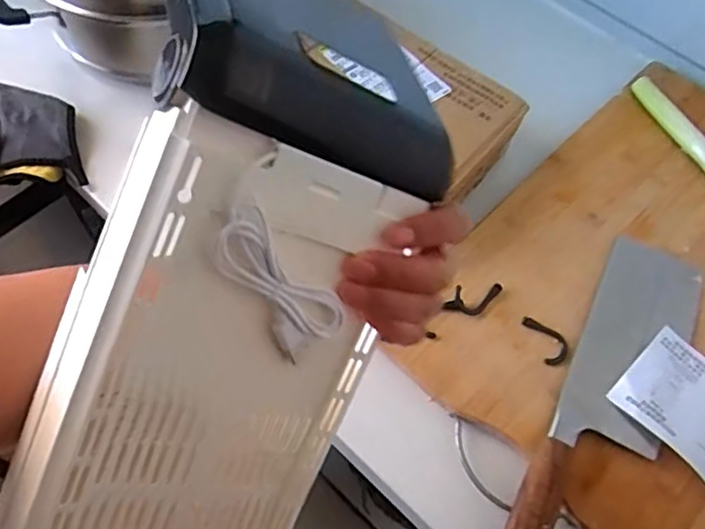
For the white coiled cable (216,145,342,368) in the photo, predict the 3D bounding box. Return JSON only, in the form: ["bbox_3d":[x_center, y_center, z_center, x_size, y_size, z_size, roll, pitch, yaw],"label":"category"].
[{"bbox_3d":[-0.034,0.002,0.282,0.042,0.096,0.011,-41,39,-22],"label":"white coiled cable"}]

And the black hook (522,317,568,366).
[{"bbox_3d":[0.174,0.066,0.556,0.026,0.004,0.049,-17,63,-12],"label":"black hook"}]

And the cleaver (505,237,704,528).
[{"bbox_3d":[0.223,0.104,0.525,0.085,0.026,0.315,27,63,12],"label":"cleaver"}]

